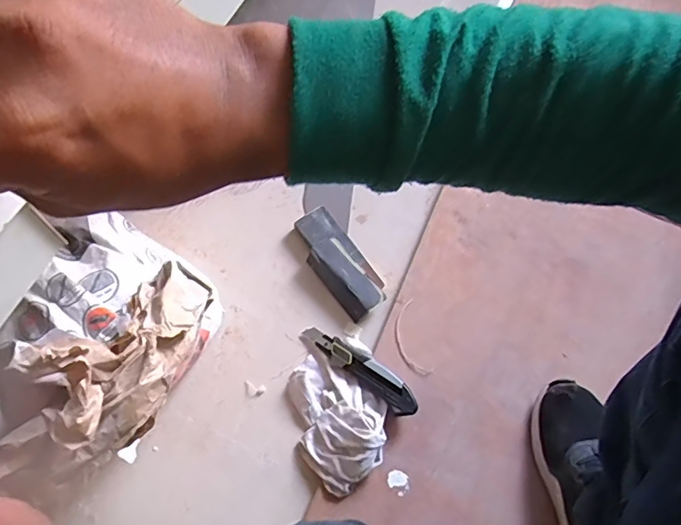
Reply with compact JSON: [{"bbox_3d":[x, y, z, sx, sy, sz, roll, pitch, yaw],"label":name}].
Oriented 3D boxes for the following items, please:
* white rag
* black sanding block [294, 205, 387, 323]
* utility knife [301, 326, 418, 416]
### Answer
[{"bbox_3d":[-0.009,0.191,0.626,0.114,0.042,0.152,-40,74,-17],"label":"white rag"},{"bbox_3d":[-0.003,-0.002,0.713,0.067,0.029,0.164,-35,73,-16],"label":"black sanding block"},{"bbox_3d":[0.026,0.134,0.655,0.170,0.027,0.035,38,70,12],"label":"utility knife"}]

